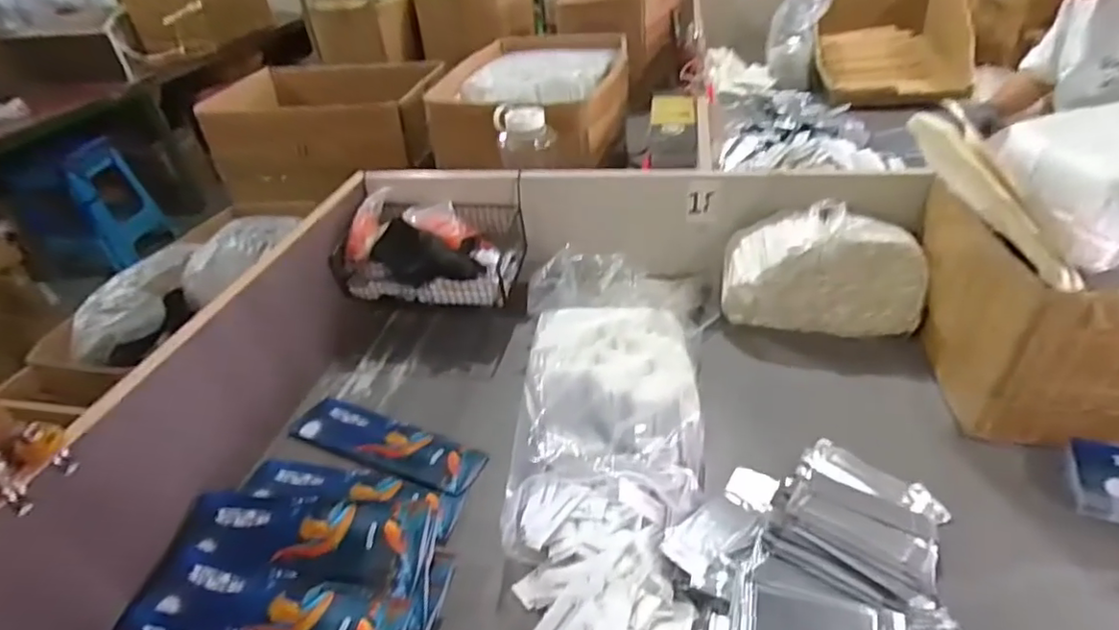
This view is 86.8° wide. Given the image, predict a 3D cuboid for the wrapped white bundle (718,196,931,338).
[{"bbox_3d":[0.378,-0.064,0.855,0.266,0.140,0.096,9,39,18],"label":"wrapped white bundle"}]

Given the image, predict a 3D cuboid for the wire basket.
[{"bbox_3d":[-0.201,-0.111,0.937,0.264,0.122,0.152,4,38,12],"label":"wire basket"}]

